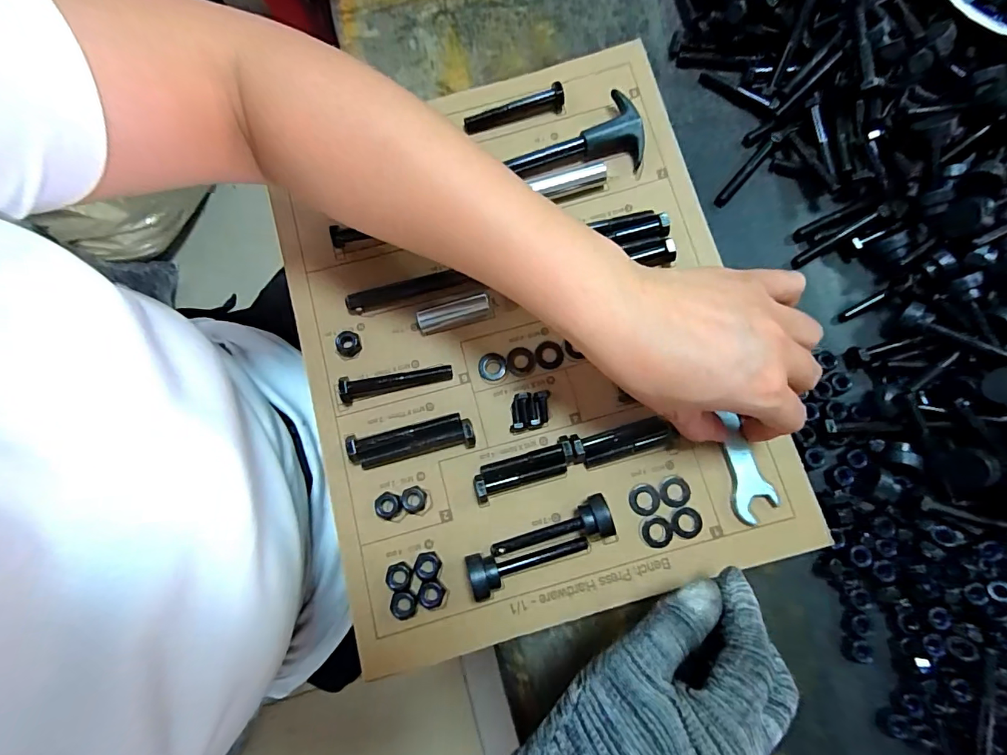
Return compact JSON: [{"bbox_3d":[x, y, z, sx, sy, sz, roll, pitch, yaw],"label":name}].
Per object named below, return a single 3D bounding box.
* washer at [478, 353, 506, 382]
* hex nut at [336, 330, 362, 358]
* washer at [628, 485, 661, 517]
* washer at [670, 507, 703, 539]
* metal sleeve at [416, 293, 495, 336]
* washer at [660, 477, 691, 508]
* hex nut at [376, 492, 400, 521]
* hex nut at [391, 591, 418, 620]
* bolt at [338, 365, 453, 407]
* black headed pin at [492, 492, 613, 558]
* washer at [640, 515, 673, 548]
[{"bbox_3d":[-0.008,-0.008,0.320,0.019,0.004,0.019,-3,80,1],"label":"washer"},{"bbox_3d":[-0.107,-0.023,0.319,0.015,0.011,0.017,8,80,3],"label":"hex nut"},{"bbox_3d":[0.092,0.080,0.300,0.019,0.004,0.020,0,80,1],"label":"washer"},{"bbox_3d":[0.118,0.094,0.296,0.020,0.004,0.019,0,80,1],"label":"washer"},{"bbox_3d":[-0.034,-0.044,0.322,0.051,0.013,0.015,-15,80,-1],"label":"metal sleeve"},{"bbox_3d":[0.112,0.075,0.299,0.018,0.004,0.020,43,83,8],"label":"washer"},{"bbox_3d":[-0.074,0.083,0.296,0.015,0.007,0.017,21,81,5],"label":"hex nut"},{"bbox_3d":[-0.061,0.140,0.281,0.015,0.007,0.017,-7,80,0],"label":"hex nut"},{"bbox_3d":[-0.072,0.003,0.311,0.074,0.017,0.015,-12,80,-1],"label":"bolt"},{"bbox_3d":[0.029,0.095,0.290,0.076,0.020,0.027,-13,80,-1],"label":"black headed pin"},{"bbox_3d":[0.099,0.099,0.296,0.021,0.004,0.019,15,80,4],"label":"washer"}]

